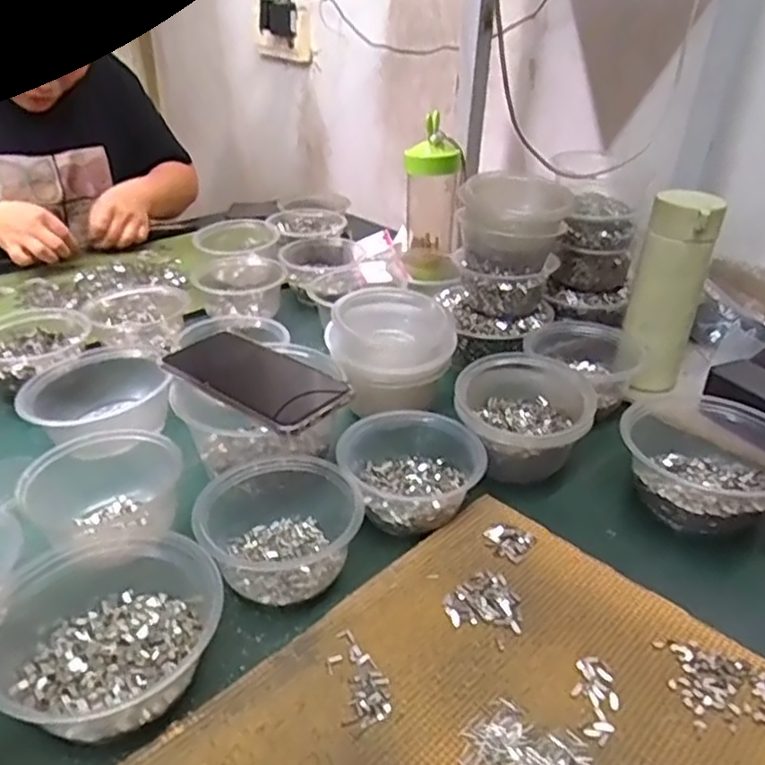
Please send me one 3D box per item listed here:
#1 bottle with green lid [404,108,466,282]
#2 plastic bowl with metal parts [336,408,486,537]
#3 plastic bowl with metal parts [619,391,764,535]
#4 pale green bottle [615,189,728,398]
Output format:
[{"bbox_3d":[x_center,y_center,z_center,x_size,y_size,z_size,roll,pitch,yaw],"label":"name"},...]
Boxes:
[{"bbox_3d":[0.067,-0.243,0.905,0.079,0.196,0.079,5,32,4],"label":"bottle with green lid"},{"bbox_3d":[0.021,0.069,0.543,0.117,0.052,0.106,11,33,13],"label":"plastic bowl with metal parts"},{"bbox_3d":[0.271,0.069,0.570,0.140,0.083,0.145,2,32,-1],"label":"plastic bowl with metal parts"},{"bbox_3d":[0.283,-0.086,0.667,0.069,0.194,0.065,16,34,20],"label":"pale green bottle"}]

